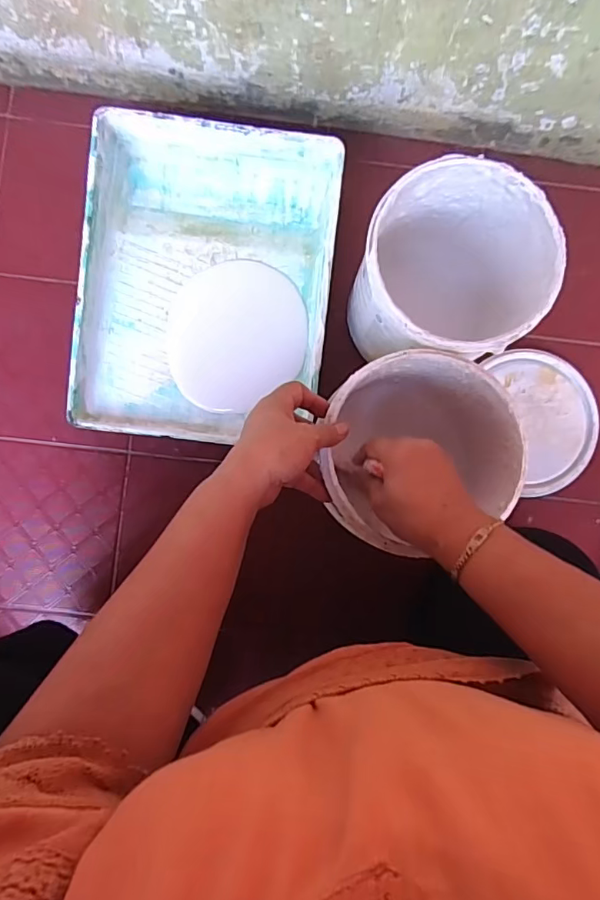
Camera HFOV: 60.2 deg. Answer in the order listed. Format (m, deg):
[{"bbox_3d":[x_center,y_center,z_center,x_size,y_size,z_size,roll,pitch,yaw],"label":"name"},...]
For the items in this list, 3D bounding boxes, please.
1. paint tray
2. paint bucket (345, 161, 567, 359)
[{"bbox_3d":[-0.108,-0.191,0.612,0.279,0.077,0.358,7,88,-1],"label":"paint tray"},{"bbox_3d":[0.152,-0.180,0.586,0.175,0.226,0.185,29,87,0],"label":"paint bucket"}]

